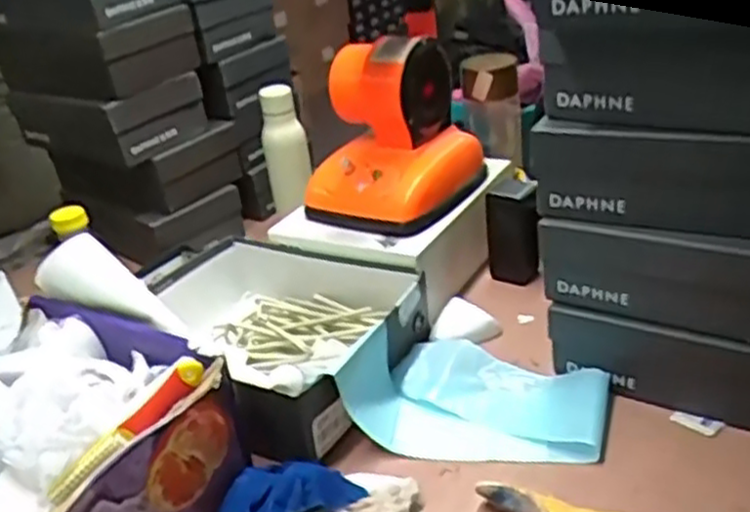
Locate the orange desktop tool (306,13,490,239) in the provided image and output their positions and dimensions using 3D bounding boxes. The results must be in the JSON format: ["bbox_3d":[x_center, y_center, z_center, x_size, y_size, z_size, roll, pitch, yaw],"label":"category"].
[{"bbox_3d":[0.021,-0.174,0.991,0.174,0.227,0.204,10,34,29],"label":"orange desktop tool"}]

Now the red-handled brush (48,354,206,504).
[{"bbox_3d":[-0.209,0.147,0.653,0.021,0.022,0.156,23,58,43],"label":"red-handled brush"}]

